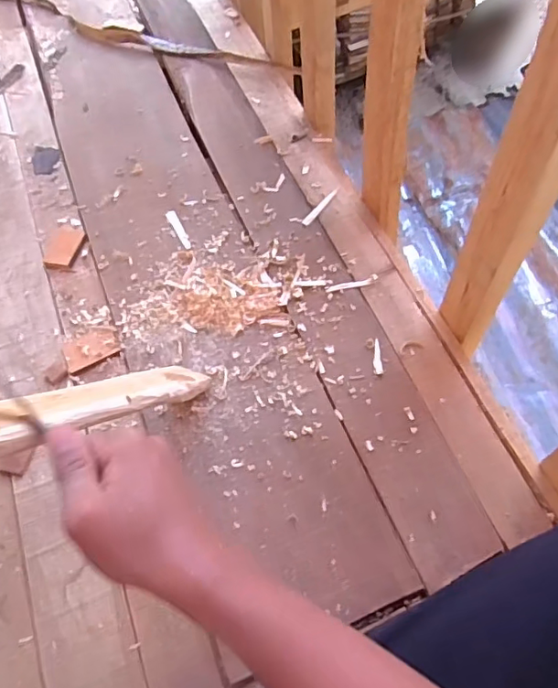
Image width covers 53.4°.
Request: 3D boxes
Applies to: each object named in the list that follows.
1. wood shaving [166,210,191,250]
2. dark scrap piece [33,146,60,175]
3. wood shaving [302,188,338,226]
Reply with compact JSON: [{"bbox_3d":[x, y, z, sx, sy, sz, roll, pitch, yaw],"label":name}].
[{"bbox_3d":[-0.134,-0.156,0.748,0.013,0.004,0.074,-26,62,-12],"label":"wood shaving"},{"bbox_3d":[-0.355,-0.278,0.840,0.043,0.004,0.057,1,60,3],"label":"dark scrap piece"},{"bbox_3d":[0.057,-0.185,0.740,0.010,0.004,0.080,32,67,19],"label":"wood shaving"}]

